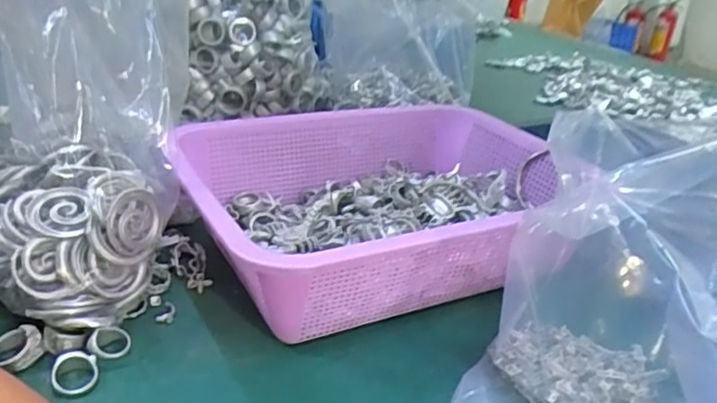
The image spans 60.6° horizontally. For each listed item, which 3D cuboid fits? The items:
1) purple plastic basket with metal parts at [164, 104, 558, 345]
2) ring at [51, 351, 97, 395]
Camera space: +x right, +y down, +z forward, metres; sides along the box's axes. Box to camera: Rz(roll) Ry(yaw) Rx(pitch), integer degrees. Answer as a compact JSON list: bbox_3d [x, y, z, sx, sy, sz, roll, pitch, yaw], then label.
[{"bbox_3d":[0.022,0.000,0.475,0.308,0.084,0.216,-13,32,-32],"label":"purple plastic basket with metal parts"},{"bbox_3d":[-0.155,0.093,0.334,0.023,0.005,0.025,16,44,-17],"label":"ring"}]

